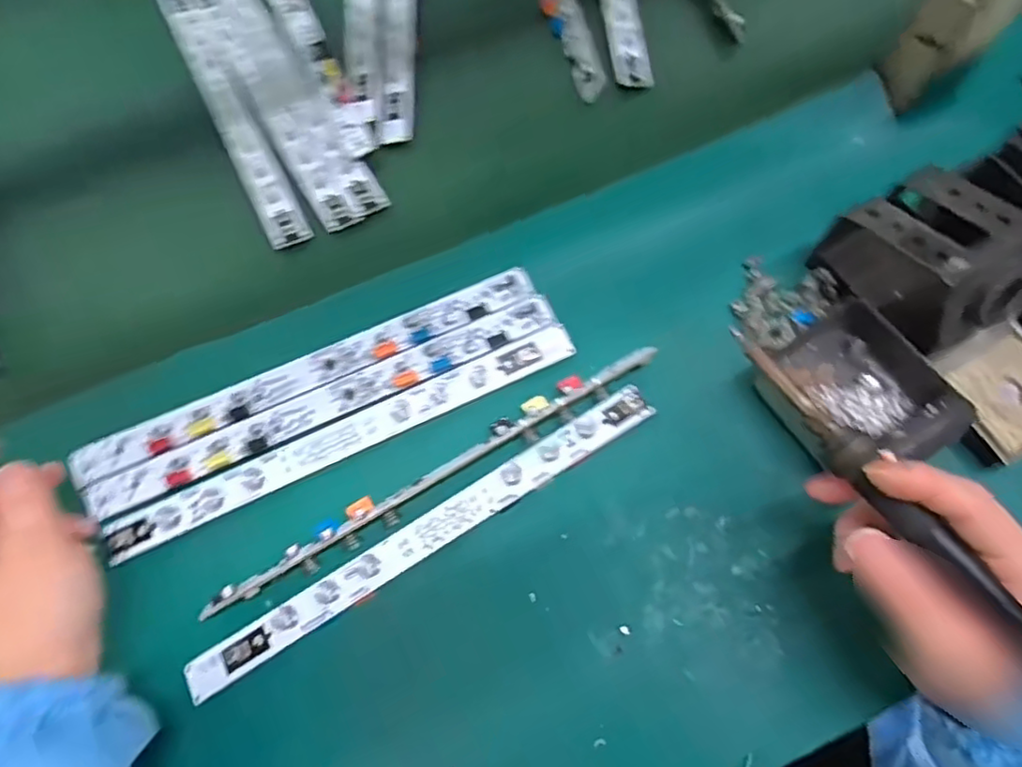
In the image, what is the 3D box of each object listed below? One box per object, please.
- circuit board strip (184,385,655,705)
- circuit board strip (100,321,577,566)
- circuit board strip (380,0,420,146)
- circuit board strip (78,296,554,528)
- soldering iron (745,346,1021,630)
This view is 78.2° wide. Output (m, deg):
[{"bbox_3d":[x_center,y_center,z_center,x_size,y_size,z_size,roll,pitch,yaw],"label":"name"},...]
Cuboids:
[{"bbox_3d":[-0.044,0.084,0.351,0.286,0.010,0.020,-31,72,-8],"label":"circuit board strip"},{"bbox_3d":[-0.096,0.032,0.373,0.287,0.011,0.022,-25,71,-7],"label":"circuit board strip"},{"bbox_3d":[-0.087,-0.312,0.499,0.027,0.007,0.288,-4,70,1],"label":"circuit board strip"},{"bbox_3d":[-0.108,0.013,0.378,0.287,0.008,0.022,-24,71,-6],"label":"circuit board strip"},{"bbox_3d":[0.168,0.055,0.267,0.014,0.016,0.188,-34,70,-9],"label":"soldering iron"}]

